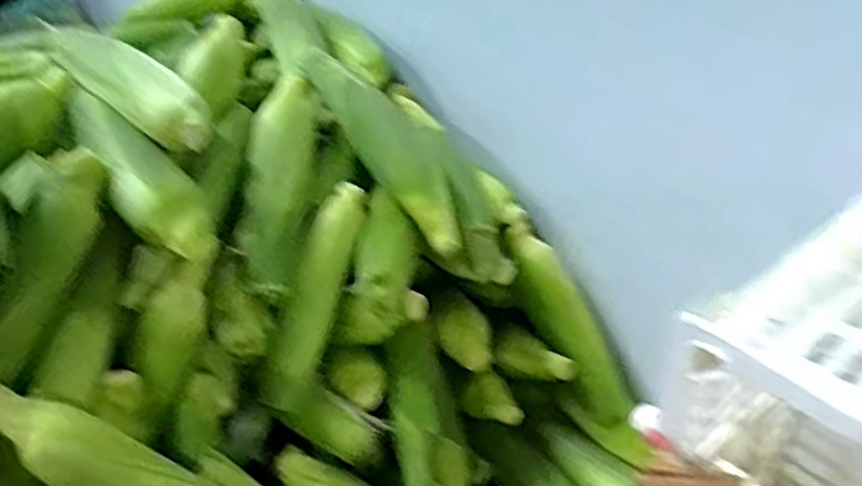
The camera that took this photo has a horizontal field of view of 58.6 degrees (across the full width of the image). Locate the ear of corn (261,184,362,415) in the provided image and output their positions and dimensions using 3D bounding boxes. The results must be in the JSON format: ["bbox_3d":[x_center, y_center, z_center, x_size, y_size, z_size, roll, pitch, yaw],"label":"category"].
[{"bbox_3d":[-0.102,0.044,0.685,0.042,0.046,0.210,12,74,17],"label":"ear of corn"}]

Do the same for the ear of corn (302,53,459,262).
[{"bbox_3d":[-0.043,-0.100,0.737,0.052,0.049,0.260,-24,65,-28],"label":"ear of corn"}]

